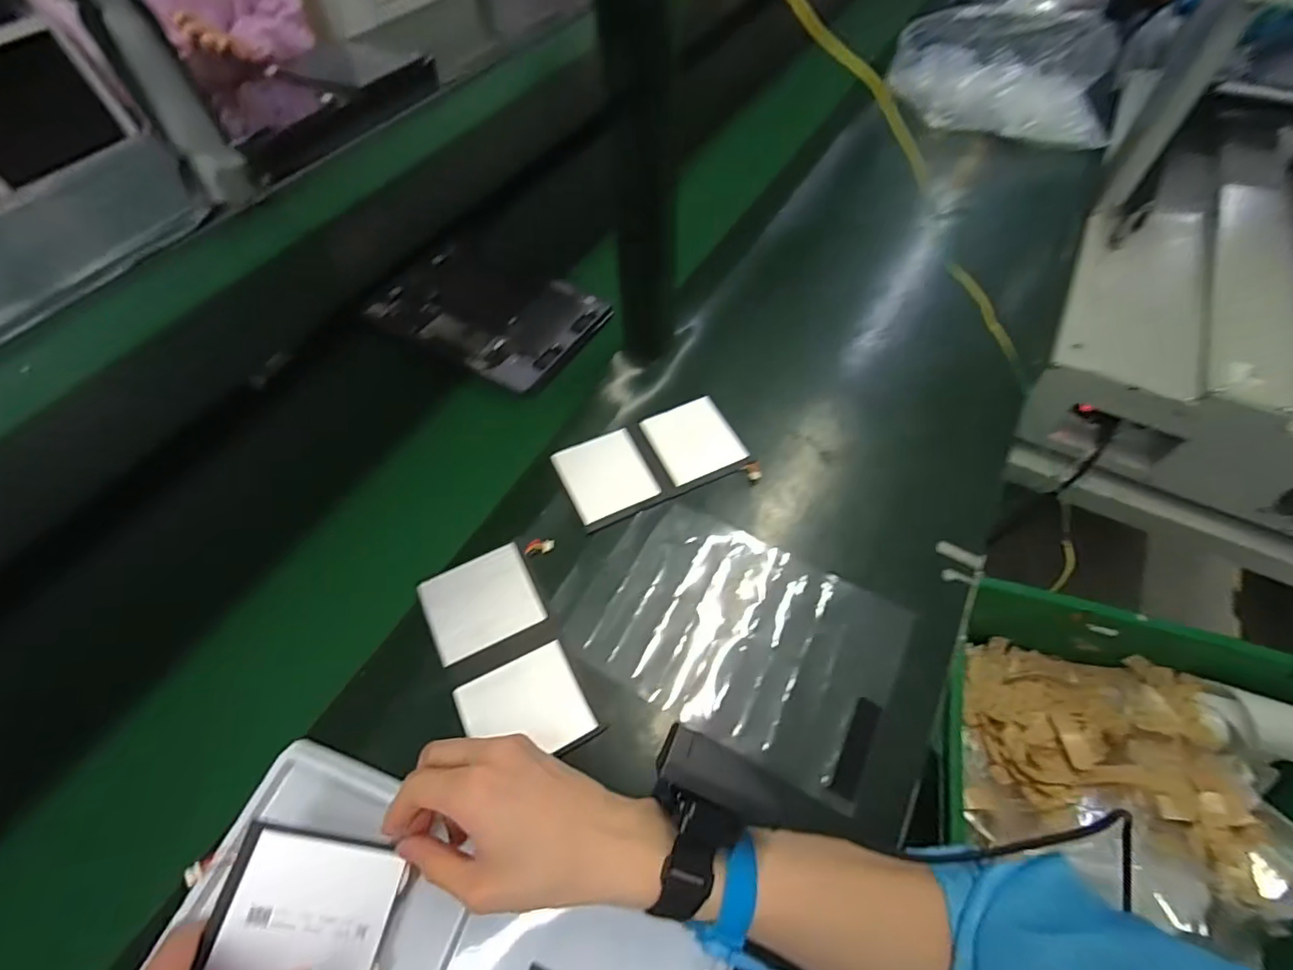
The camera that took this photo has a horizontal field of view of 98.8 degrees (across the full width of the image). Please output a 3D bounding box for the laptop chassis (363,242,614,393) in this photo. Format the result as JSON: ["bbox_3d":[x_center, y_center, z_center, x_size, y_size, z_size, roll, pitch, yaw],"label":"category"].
[{"bbox_3d":[-0.190,-0.210,0.648,0.269,0.009,0.165,27,62,18],"label":"laptop chassis"}]

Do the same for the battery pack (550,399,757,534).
[{"bbox_3d":[0.008,-0.022,0.527,0.171,0.009,0.101,-22,59,-12],"label":"battery pack"}]

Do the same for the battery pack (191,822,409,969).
[{"bbox_3d":[-0.201,0.285,0.296,0.087,0.006,0.169,18,66,-15],"label":"battery pack"}]

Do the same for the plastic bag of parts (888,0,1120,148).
[{"bbox_3d":[0.524,-0.615,0.826,0.334,0.117,0.143,34,64,21],"label":"plastic bag of parts"}]

